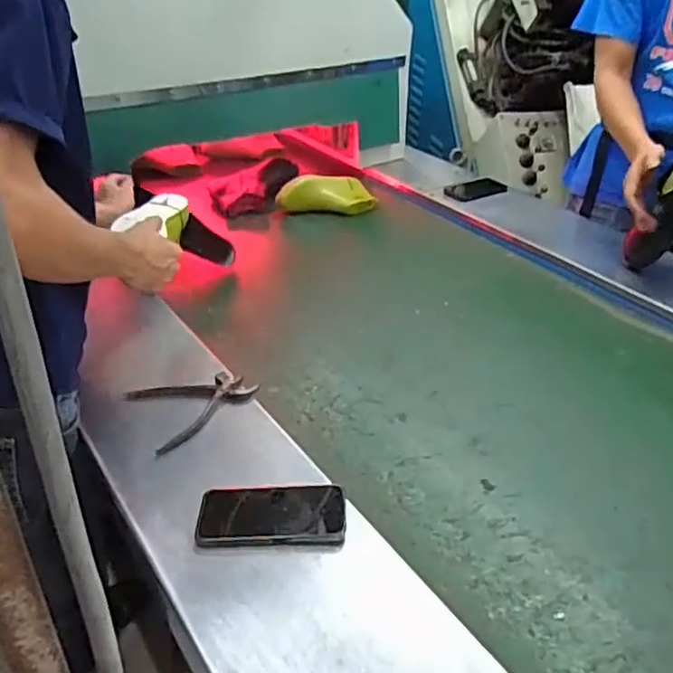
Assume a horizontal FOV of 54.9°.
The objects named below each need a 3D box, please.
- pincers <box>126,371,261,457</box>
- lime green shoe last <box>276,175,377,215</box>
[{"bbox_3d":[-0.205,0.090,0.949,0.166,0.027,0.147,-20,39,-25],"label":"pincers"},{"bbox_3d":[-0.024,-0.350,1.608,0.246,0.075,0.096,-3,34,-6],"label":"lime green shoe last"}]

